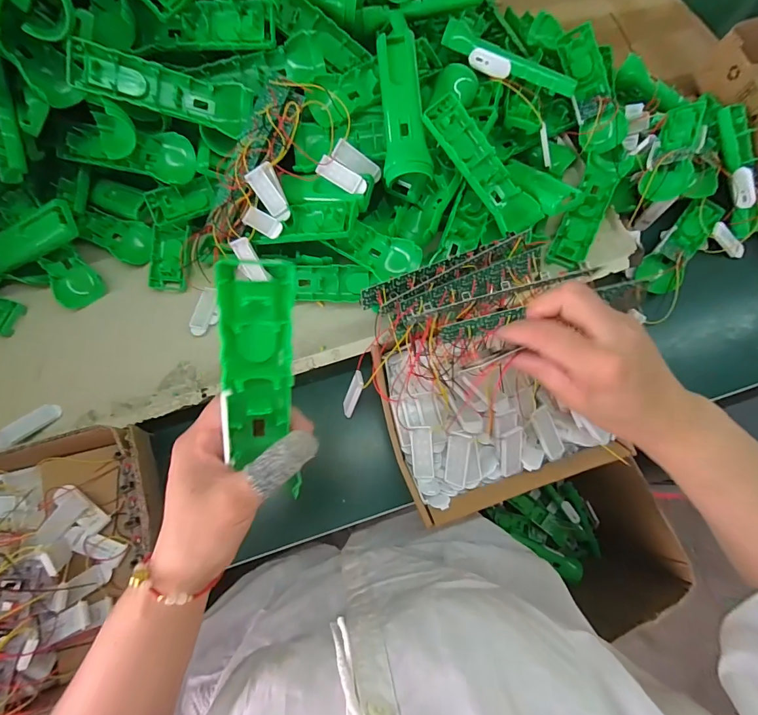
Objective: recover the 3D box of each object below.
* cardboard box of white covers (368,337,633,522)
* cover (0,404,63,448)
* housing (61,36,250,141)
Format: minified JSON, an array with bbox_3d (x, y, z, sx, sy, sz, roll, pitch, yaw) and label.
[{"bbox_3d":[0.116,0.054,0.394,0.205,0.057,0.170,-13,74,-4],"label":"cardboard box of white covers"},{"bbox_3d":[-0.358,0.070,0.400,0.018,0.013,0.057,39,52,10],"label":"cover"},{"bbox_3d":[-0.215,-0.270,0.394,0.160,0.023,0.045,3,111,-27],"label":"housing"}]

